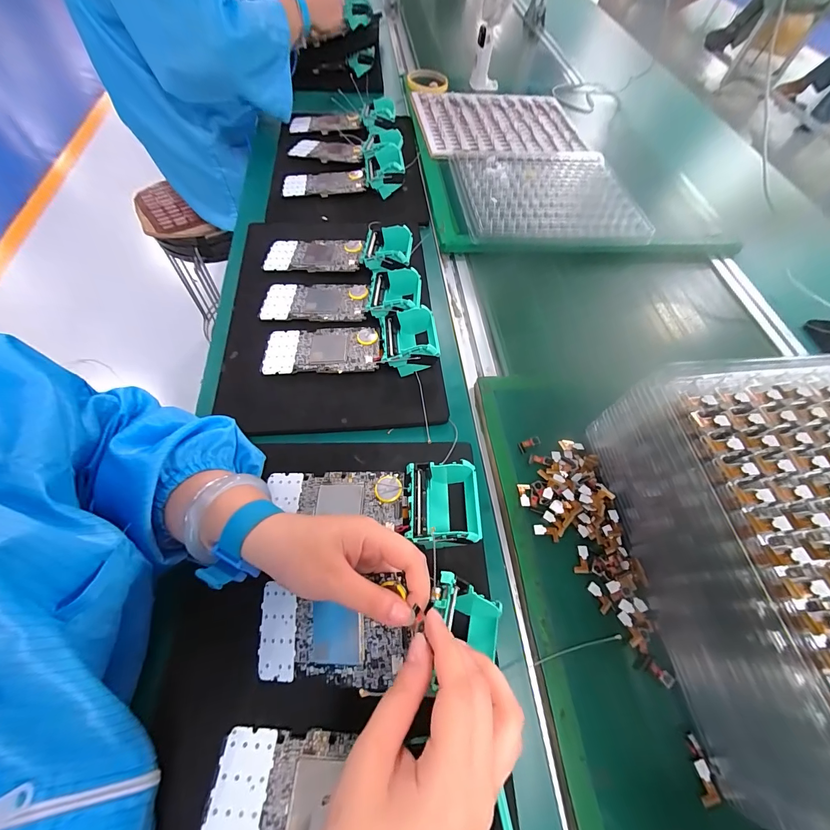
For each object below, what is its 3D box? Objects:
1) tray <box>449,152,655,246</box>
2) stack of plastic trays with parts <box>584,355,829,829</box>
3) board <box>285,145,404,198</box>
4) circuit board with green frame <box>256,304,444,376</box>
[{"bbox_3d":[0.213,-0.371,0.577,0.283,0.028,0.235,-2,61,-4],"label":"tray"},{"bbox_3d":[0.298,0.102,0.264,0.218,0.114,0.278,-6,62,-6],"label":"stack of plastic trays with parts"},{"bbox_3d":[-0.113,-0.385,0.553,0.194,0.040,0.081,-9,62,-8],"label":"board"},{"bbox_3d":[-0.072,-0.082,0.390,0.195,0.036,0.074,-4,61,-5],"label":"circuit board with green frame"}]

